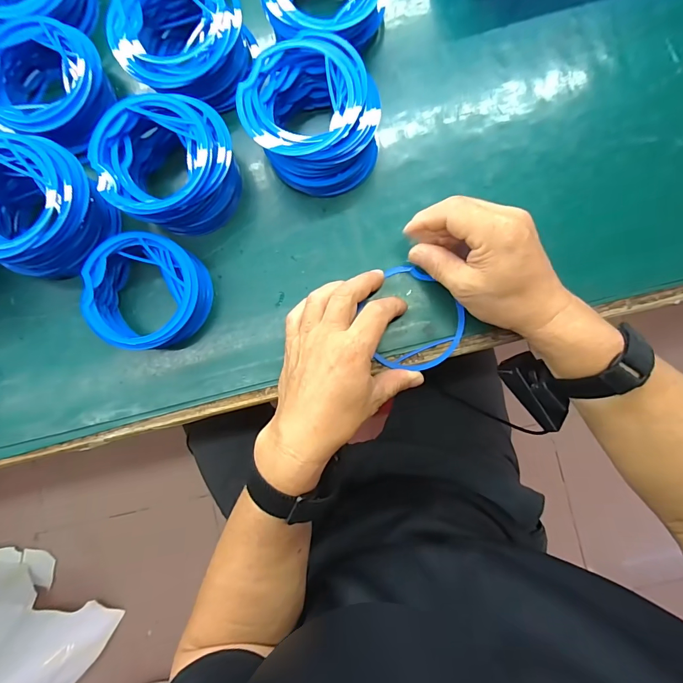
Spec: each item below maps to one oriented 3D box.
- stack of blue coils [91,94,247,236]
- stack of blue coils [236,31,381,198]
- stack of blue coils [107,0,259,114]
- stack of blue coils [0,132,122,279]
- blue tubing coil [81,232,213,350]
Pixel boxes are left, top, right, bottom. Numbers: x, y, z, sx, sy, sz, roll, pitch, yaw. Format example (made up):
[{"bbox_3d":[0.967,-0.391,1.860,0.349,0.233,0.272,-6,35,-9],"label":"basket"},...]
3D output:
[{"bbox_3d":[-0.146,-0.153,0.330,0.111,0.055,0.099,6,87,3],"label":"stack of blue coils"},{"bbox_3d":[-0.023,-0.191,0.330,0.104,0.052,0.111,-36,86,0],"label":"stack of blue coils"},{"bbox_3d":[-0.140,-0.265,0.334,0.110,0.048,0.104,19,88,3],"label":"stack of blue coils"},{"bbox_3d":[-0.264,-0.114,0.327,0.107,0.061,0.110,37,89,4],"label":"stack of blue coils"},{"bbox_3d":[-0.169,-0.042,0.334,0.094,0.036,0.096,0,87,2],"label":"blue tubing coil"}]

